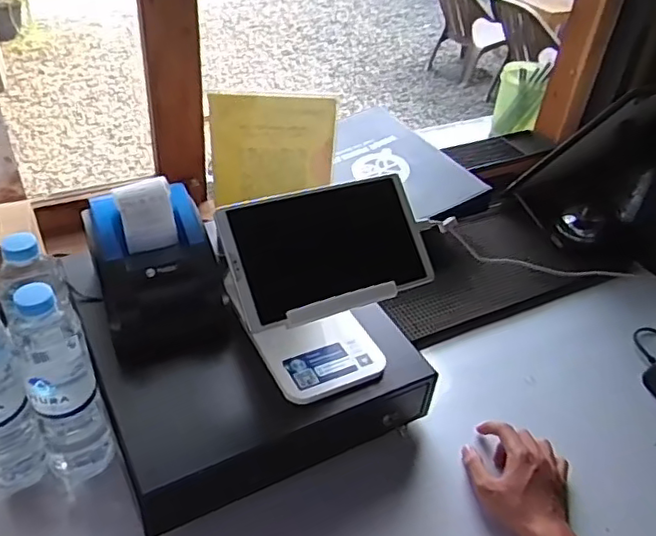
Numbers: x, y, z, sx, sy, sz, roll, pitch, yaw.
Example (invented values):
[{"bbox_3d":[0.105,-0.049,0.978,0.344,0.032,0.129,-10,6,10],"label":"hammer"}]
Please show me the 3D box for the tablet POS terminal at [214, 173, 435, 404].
[{"bbox_3d":[0.001,0.021,0.633,0.206,0.170,0.132,-15,43,-24],"label":"tablet POS terminal"}]

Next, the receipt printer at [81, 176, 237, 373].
[{"bbox_3d":[-0.186,0.001,0.664,0.122,0.132,0.161,-13,43,-22],"label":"receipt printer"}]

